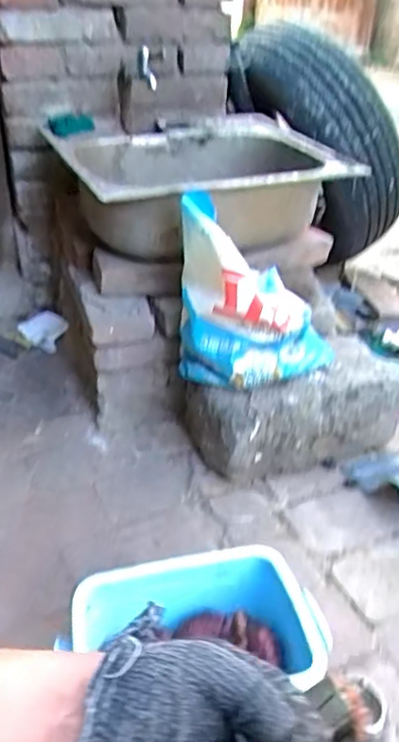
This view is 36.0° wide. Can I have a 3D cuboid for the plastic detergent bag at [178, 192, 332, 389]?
[{"bbox_3d":[0.097,-0.121,1.033,0.266,0.267,0.158,6,33,5],"label":"plastic detergent bag"}]

